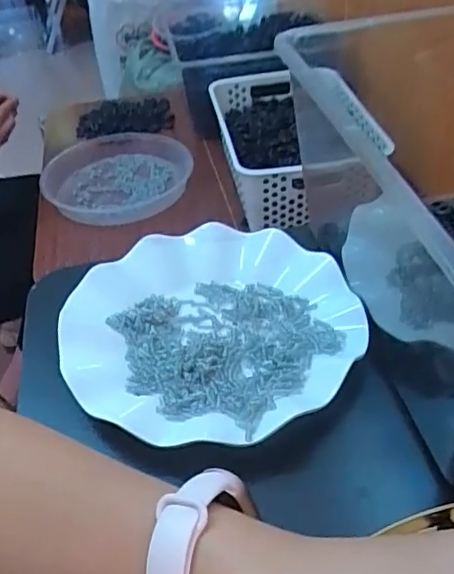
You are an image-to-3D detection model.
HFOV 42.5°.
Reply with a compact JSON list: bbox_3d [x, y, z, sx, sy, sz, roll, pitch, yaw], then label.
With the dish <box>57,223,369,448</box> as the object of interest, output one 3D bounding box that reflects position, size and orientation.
[{"bbox_3d":[-0.011,0.024,0.374,0.178,0.021,0.181,-3,41,3],"label":"dish"}]

